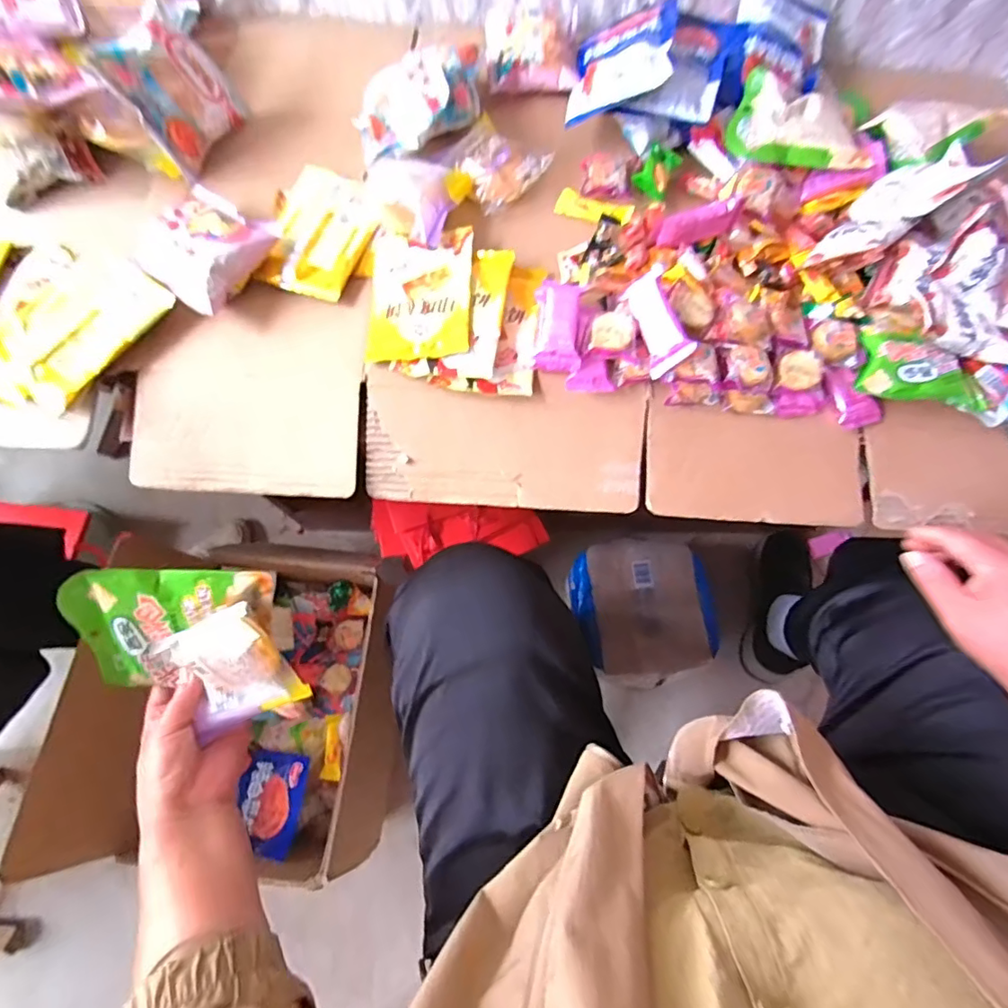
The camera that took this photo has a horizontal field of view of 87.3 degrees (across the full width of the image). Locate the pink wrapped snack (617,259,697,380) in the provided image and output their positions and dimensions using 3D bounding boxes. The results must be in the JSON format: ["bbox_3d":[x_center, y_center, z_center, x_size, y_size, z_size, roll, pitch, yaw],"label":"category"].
[{"bbox_3d":[0.148,-0.175,0.508,0.019,0.046,0.096,-5,72,-51],"label":"pink wrapped snack"}]

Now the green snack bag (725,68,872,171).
[{"bbox_3d":[0.327,-0.426,0.594,0.149,0.043,0.118,7,71,1],"label":"green snack bag"}]

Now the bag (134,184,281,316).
[{"bbox_3d":[-0.300,-0.256,0.532,0.104,0.051,0.111,33,73,9],"label":"bag"}]

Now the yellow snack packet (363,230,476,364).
[{"bbox_3d":[-0.085,-0.216,0.540,0.105,0.017,0.150,-1,71,-2],"label":"yellow snack packet"}]

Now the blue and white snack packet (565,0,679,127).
[{"bbox_3d":[0.134,-0.516,0.599,0.117,0.022,0.165,-4,66,29],"label":"blue and white snack packet"}]

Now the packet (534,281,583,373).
[{"bbox_3d":[0.054,-0.175,0.522,0.043,0.029,0.083,2,71,-1],"label":"packet"}]

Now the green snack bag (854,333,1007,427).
[{"bbox_3d":[0.430,-0.130,0.526,0.142,0.025,0.069,12,71,2],"label":"green snack bag"}]

